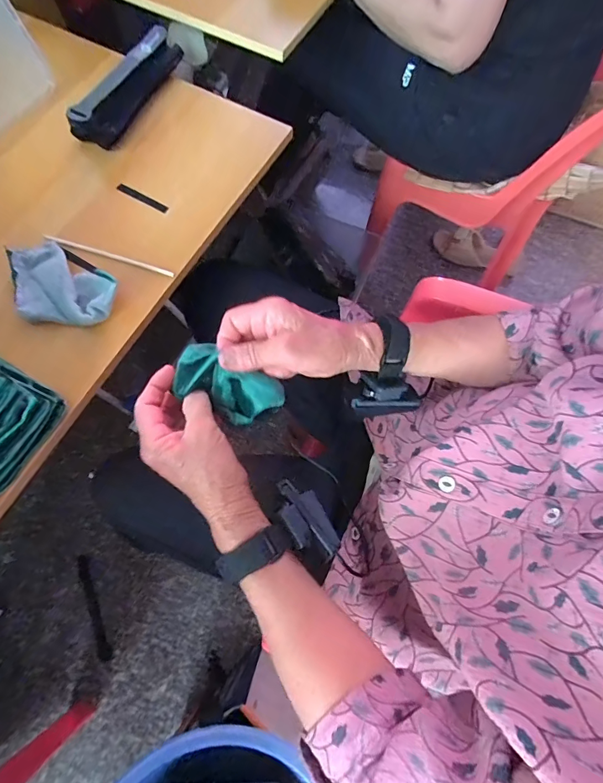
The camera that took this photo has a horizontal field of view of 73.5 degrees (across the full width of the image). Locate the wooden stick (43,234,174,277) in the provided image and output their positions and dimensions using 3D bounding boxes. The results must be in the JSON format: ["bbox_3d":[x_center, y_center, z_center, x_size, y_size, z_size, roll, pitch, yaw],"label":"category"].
[{"bbox_3d":[-0.228,-0.161,0.478,0.163,0.005,0.007,17,71,5],"label":"wooden stick"}]

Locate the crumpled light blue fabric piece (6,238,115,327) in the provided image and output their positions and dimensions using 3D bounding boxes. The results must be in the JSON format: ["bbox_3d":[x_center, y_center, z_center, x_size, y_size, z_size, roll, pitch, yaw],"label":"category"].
[{"bbox_3d":[-0.271,-0.116,0.450,0.131,0.024,0.091,30,72,9],"label":"crumpled light blue fabric piece"}]

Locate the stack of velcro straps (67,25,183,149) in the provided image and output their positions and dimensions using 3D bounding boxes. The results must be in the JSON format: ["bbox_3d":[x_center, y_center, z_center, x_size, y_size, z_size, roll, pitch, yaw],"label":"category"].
[{"bbox_3d":[-0.226,-0.396,0.531,0.032,0.049,0.197,26,72,8],"label":"stack of velcro straps"}]

